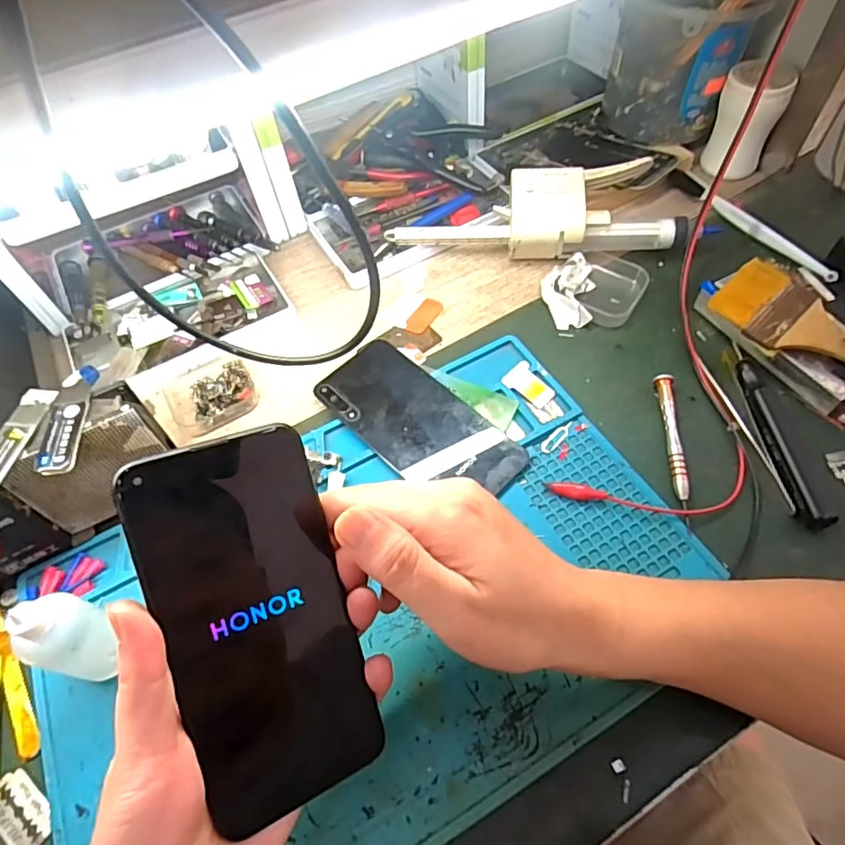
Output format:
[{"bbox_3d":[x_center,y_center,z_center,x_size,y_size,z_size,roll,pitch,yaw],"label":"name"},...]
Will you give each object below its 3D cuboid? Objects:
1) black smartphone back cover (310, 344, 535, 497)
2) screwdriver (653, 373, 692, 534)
[{"bbox_3d":[-0.004,0.000,0.390,0.155,0.005,0.071,38,67,24],"label":"black smartphone back cover"},{"bbox_3d":[0.169,0.016,0.363,0.011,0.010,0.113,2,58,5],"label":"screwdriver"}]

